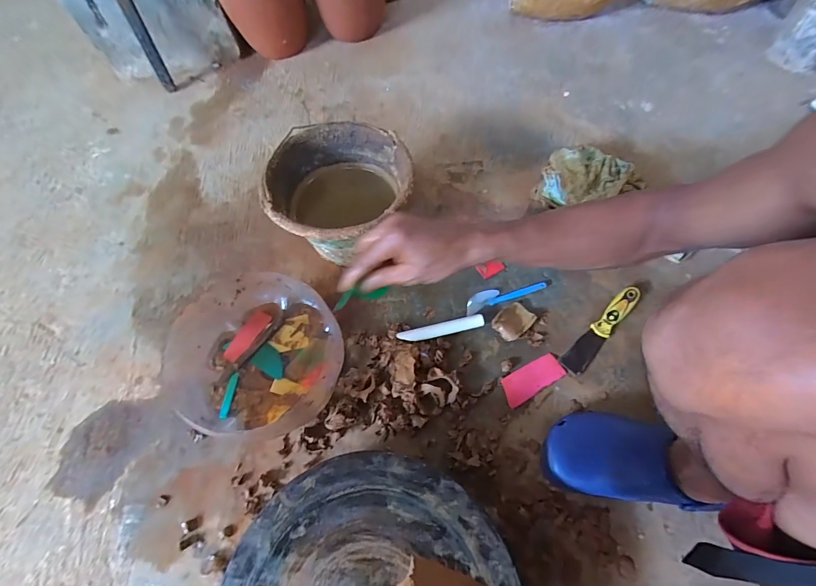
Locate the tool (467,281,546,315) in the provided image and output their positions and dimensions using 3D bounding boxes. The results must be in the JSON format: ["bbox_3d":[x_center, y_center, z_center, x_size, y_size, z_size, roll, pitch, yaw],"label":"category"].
[{"bbox_3d":[0.178,-0.001,0.658,0.151,0.007,0.033,-18,63,-8],"label":"tool"}]

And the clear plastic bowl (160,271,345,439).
[{"bbox_3d":[-0.231,0.102,0.584,0.255,0.125,0.235,-1,61,1],"label":"clear plastic bowl"}]

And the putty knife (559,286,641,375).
[{"bbox_3d":[0.335,0.061,0.609,0.191,0.028,0.038,-40,68,-18],"label":"putty knife"}]

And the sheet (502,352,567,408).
[{"bbox_3d":[0.204,0.140,0.586,0.105,0.011,0.045,-26,64,-12],"label":"sheet"}]

